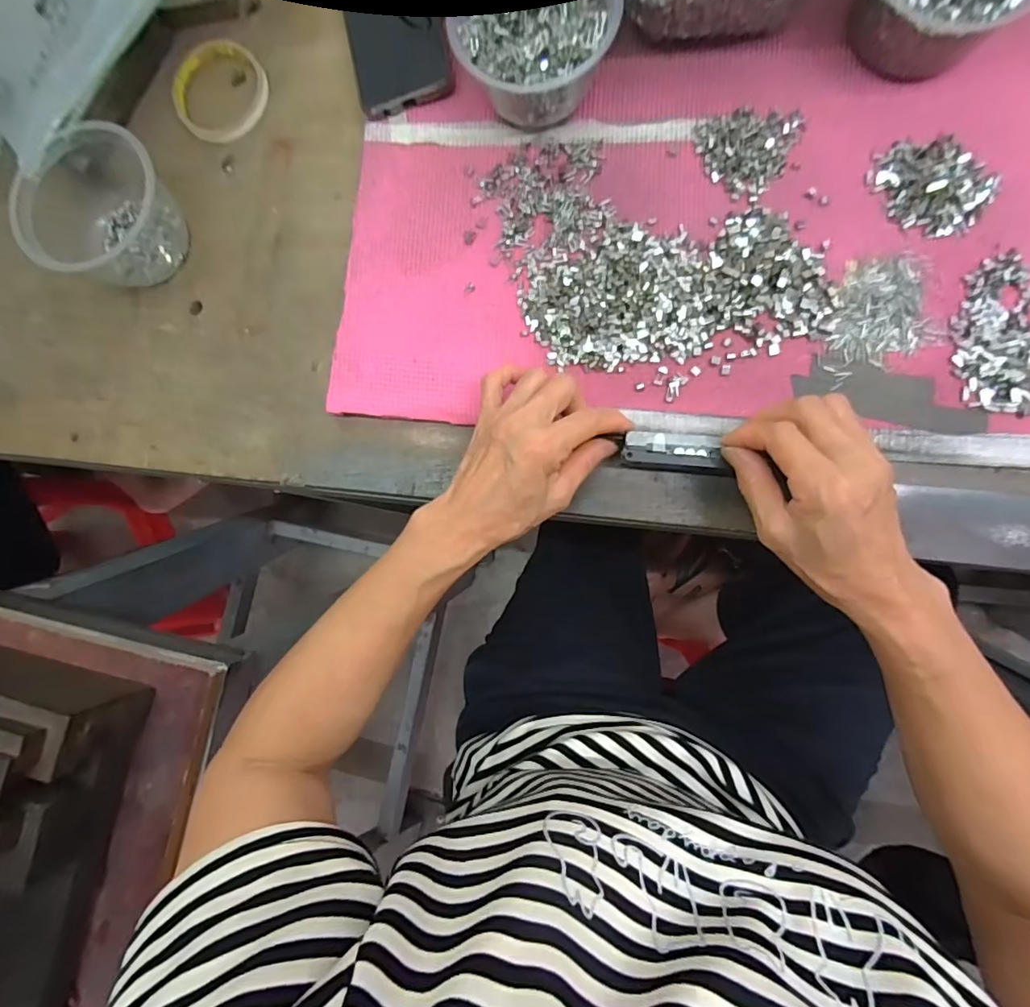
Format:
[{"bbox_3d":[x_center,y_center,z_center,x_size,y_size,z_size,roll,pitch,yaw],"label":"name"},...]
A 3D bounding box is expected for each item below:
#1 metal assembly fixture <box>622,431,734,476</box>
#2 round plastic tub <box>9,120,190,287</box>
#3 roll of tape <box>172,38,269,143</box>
[{"bbox_3d":[0.110,-0.035,0.341,0.070,0.010,0.025,9,87,10],"label":"metal assembly fixture"},{"bbox_3d":[-0.337,-0.238,0.405,0.120,0.063,0.116,-1,86,7],"label":"round plastic tub"},{"bbox_3d":[-0.256,-0.356,0.434,0.081,0.010,0.086,-1,86,7],"label":"roll of tape"}]

